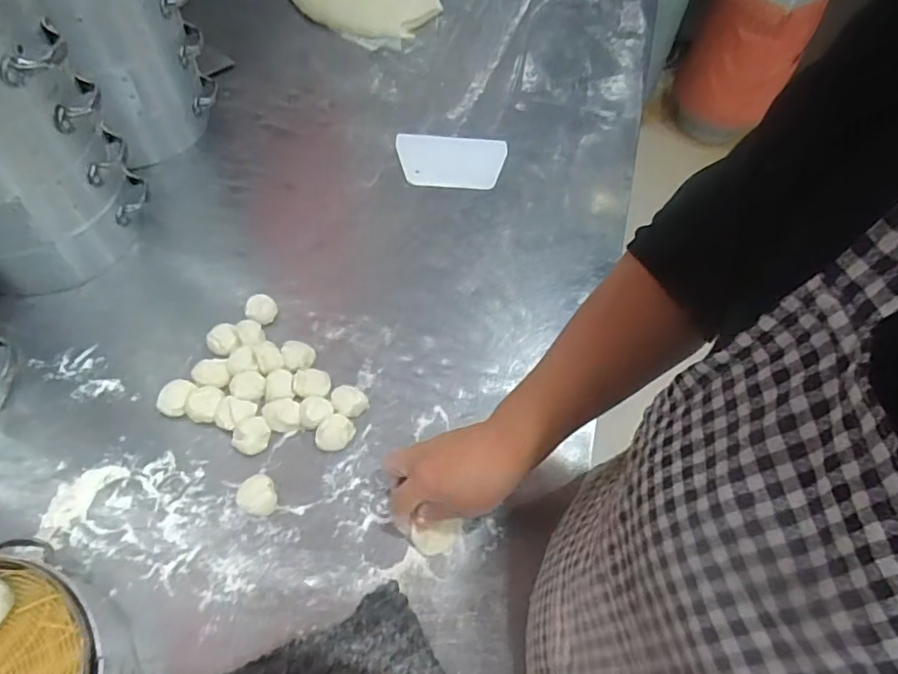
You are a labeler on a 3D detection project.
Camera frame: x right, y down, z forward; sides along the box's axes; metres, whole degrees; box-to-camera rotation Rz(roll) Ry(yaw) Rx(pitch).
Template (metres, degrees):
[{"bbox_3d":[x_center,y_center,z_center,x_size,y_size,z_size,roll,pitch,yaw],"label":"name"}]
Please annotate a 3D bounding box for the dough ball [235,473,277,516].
[{"bbox_3d":[-0.172,0.143,0.535,0.033,0.018,0.035,0,57,0],"label":"dough ball"}]

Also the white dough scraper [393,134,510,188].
[{"bbox_3d":[0.005,-0.237,0.797,0.145,0.007,0.096,-2,57,-2],"label":"white dough scraper"}]

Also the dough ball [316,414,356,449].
[{"bbox_3d":[-0.111,0.092,0.575,0.030,0.020,0.038,39,65,22],"label":"dough ball"}]

